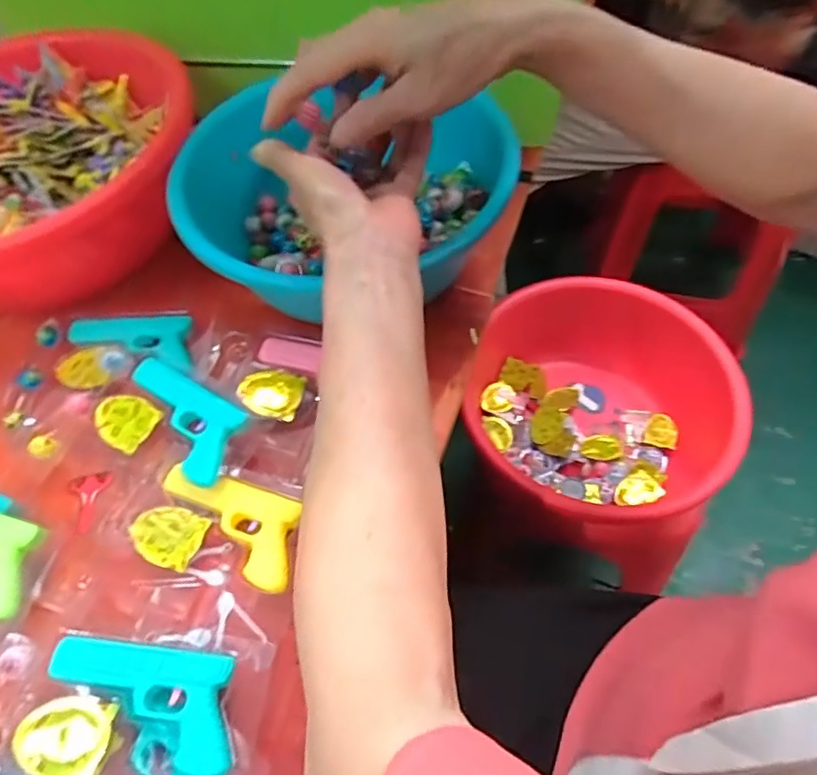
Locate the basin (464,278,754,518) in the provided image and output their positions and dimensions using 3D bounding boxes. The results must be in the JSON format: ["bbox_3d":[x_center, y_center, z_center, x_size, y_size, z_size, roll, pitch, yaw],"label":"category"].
[{"bbox_3d":[0.224,0.022,0.700,0.275,0.121,0.307,-15,59,-5],"label":"basin"}]

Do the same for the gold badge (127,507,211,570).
[{"bbox_3d":[-0.166,0.101,0.388,0.048,0.005,0.038,19,63,7],"label":"gold badge"}]

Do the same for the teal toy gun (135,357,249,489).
[{"bbox_3d":[-0.171,0.023,0.427,0.120,0.022,0.058,31,66,21],"label":"teal toy gun"}]

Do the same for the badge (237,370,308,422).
[{"bbox_3d":[-0.109,0.005,0.445,0.054,0.012,0.037,8,60,9],"label":"badge"}]

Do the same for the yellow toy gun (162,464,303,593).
[{"bbox_3d":[-0.125,0.093,0.392,0.111,0.014,0.061,16,61,14],"label":"yellow toy gun"}]

